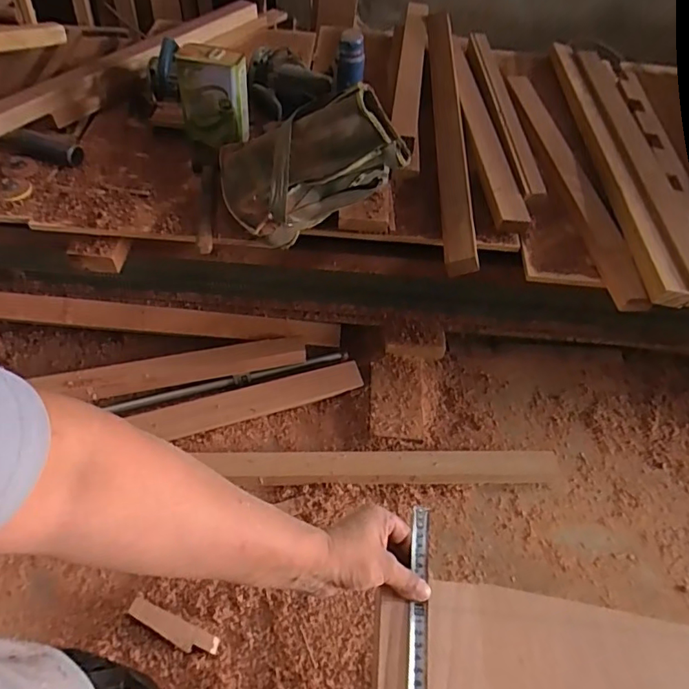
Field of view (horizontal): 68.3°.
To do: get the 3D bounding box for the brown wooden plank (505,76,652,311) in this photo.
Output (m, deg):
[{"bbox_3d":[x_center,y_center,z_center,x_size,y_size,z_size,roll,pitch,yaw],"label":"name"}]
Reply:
[{"bbox_3d":[0.622,-0.493,1.444,0.095,0.058,0.993,-1,55,-4],"label":"brown wooden plank"}]

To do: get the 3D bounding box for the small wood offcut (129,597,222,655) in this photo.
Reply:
[{"bbox_3d":[-0.393,0.648,1.161,0.219,0.033,0.053,22,56,12],"label":"small wood offcut"}]

